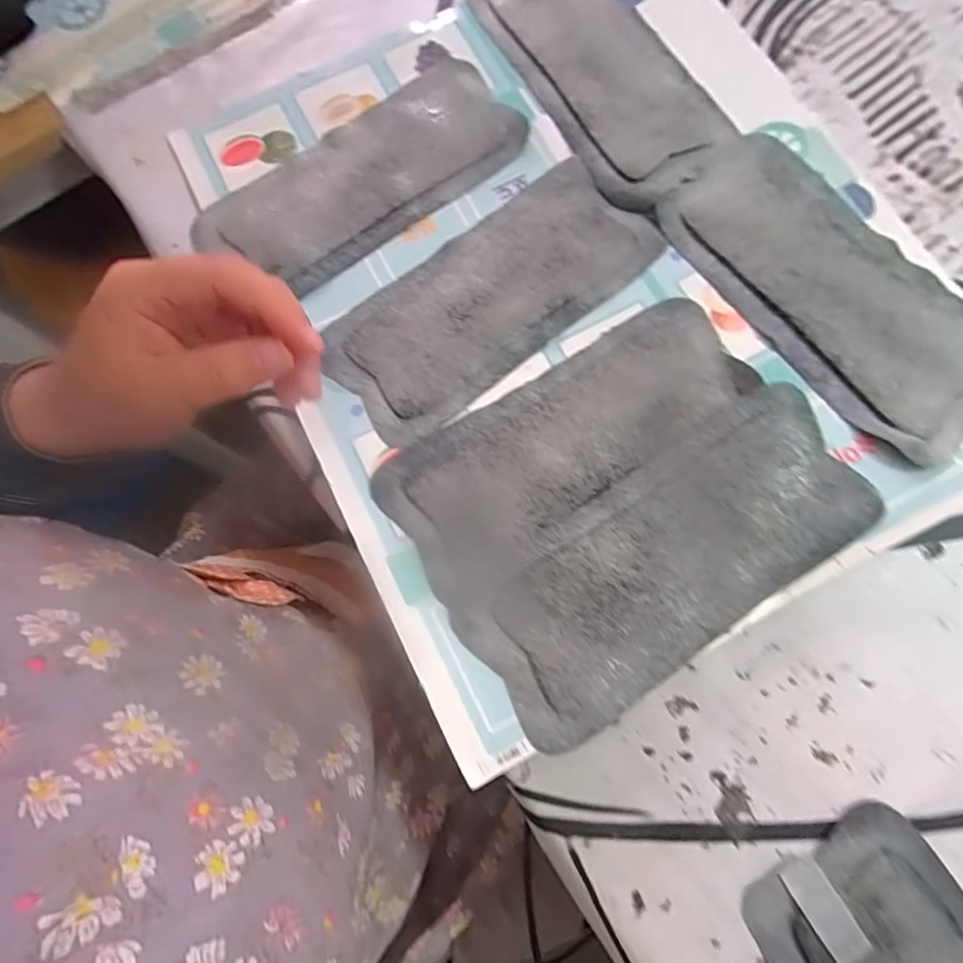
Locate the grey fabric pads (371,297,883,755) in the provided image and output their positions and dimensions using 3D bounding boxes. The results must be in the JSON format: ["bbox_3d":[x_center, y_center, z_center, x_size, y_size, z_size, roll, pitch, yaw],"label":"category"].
[{"bbox_3d":[0.077,0.011,0.311,0.223,0.022,0.177,-32,78,-5],"label":"grey fabric pads"}]

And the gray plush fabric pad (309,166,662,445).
[{"bbox_3d":[0.006,-0.118,0.350,0.215,0.011,0.094,-37,79,-7],"label":"gray plush fabric pad"}]

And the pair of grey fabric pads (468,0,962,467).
[{"bbox_3d":[0.148,-0.196,0.351,0.099,0.023,0.425,-37,79,-7],"label":"pair of grey fabric pads"}]

